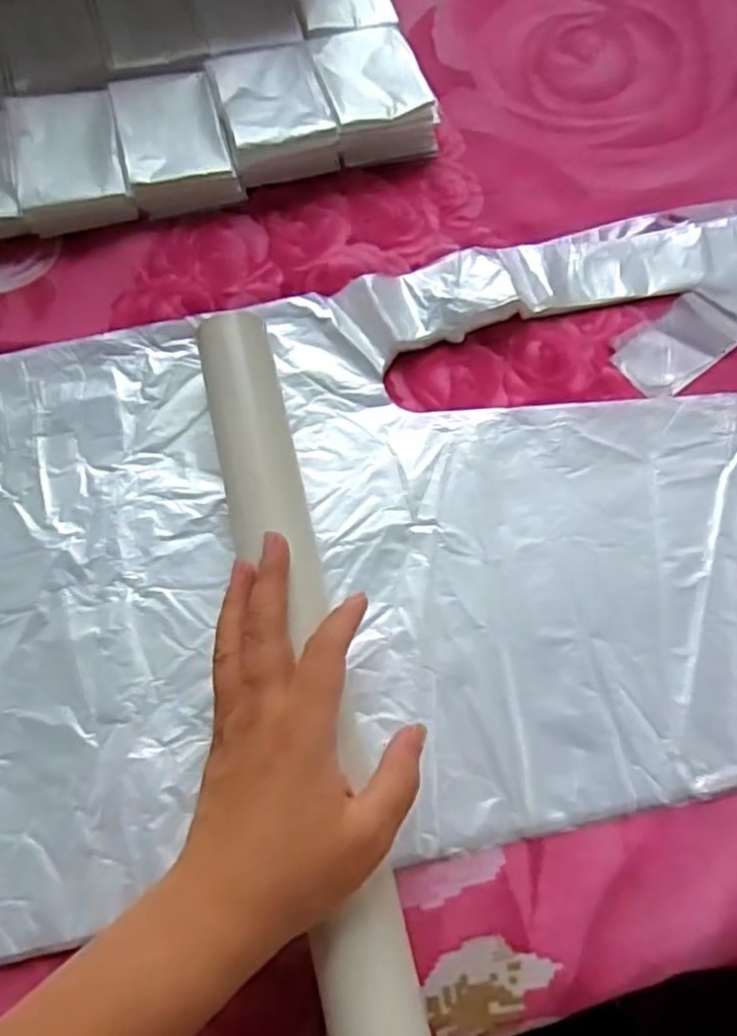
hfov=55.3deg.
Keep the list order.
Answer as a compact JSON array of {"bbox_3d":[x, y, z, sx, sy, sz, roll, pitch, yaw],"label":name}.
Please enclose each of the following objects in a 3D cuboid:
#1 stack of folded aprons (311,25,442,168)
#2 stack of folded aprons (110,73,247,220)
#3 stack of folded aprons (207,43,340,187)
[{"bbox_3d":[0.004,-0.277,0.461,0.064,0.034,0.085,-15,72,-6],"label":"stack of folded aprons"},{"bbox_3d":[-0.122,-0.234,0.437,0.061,0.021,0.085,-19,72,-7],"label":"stack of folded aprons"},{"bbox_3d":[-0.061,-0.257,0.447,0.066,0.035,0.083,-16,72,-6],"label":"stack of folded aprons"}]

